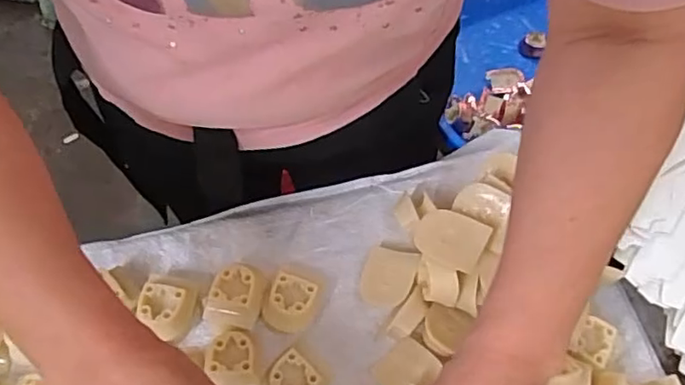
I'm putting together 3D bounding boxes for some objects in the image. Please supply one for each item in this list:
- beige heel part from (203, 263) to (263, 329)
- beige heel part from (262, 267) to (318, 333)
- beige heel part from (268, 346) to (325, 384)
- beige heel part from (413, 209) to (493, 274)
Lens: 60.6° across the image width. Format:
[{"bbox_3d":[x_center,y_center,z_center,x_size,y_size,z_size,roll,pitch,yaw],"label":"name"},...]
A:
[{"bbox_3d":[-0.078,0.079,0.431,0.038,0.031,0.040,15,61,9],"label":"beige heel part"},{"bbox_3d":[-0.038,0.083,0.429,0.035,0.031,0.039,14,61,8],"label":"beige heel part"},{"bbox_3d":[-0.034,0.132,0.413,0.034,0.016,0.031,41,68,21],"label":"beige heel part"},{"bbox_3d":[0.074,0.031,0.405,0.048,0.012,0.037,21,78,21],"label":"beige heel part"}]

